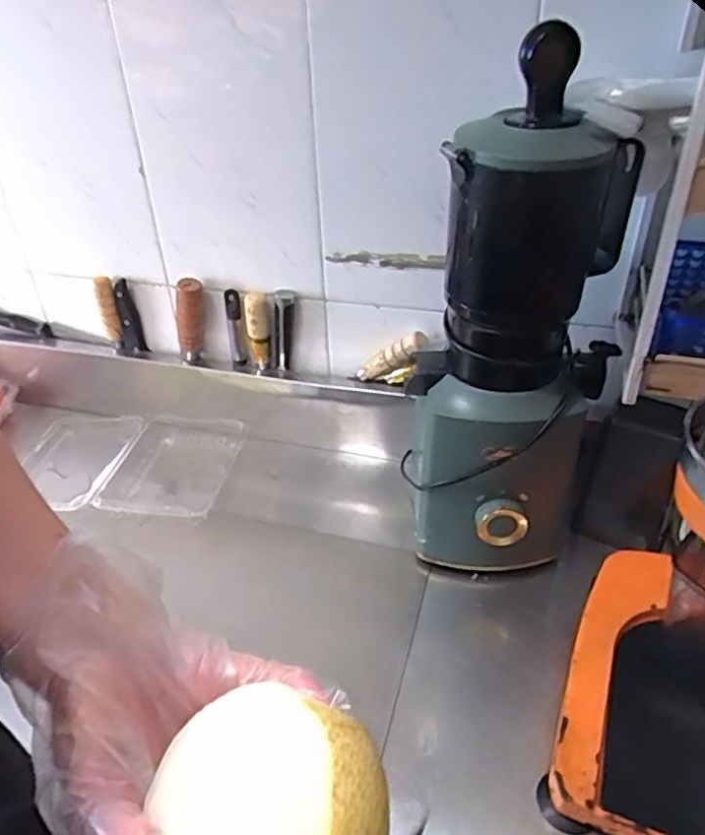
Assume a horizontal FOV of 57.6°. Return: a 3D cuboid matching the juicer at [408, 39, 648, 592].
[{"bbox_3d":[0.138,-0.057,0.569,0.165,0.399,0.170,11,38,18],"label":"juicer"}]

